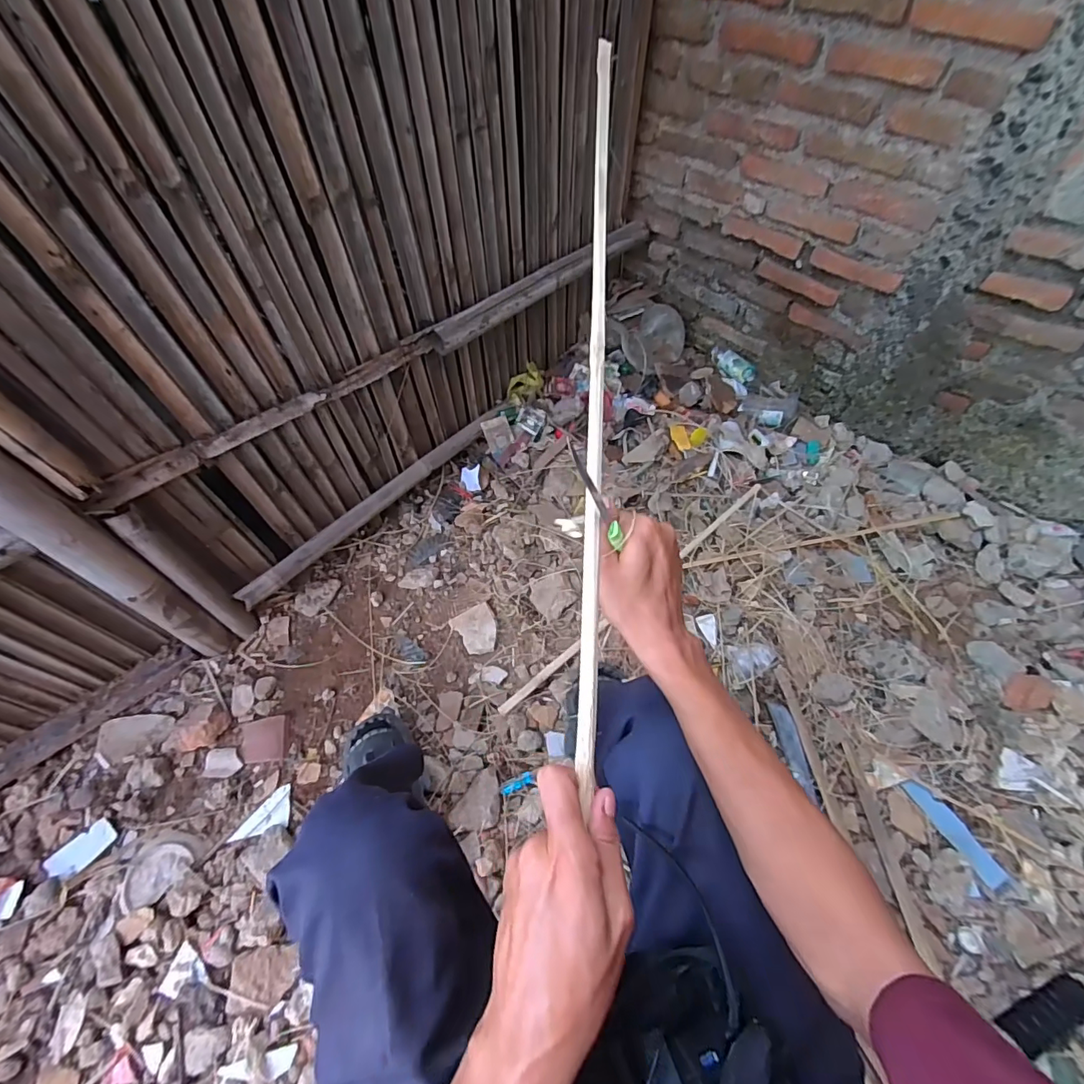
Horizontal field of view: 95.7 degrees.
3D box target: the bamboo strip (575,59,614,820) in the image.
[{"bbox_3d":[0.049,-0.195,0.433,0.015,0.009,0.738,3,71,3],"label":"bamboo strip"}]

